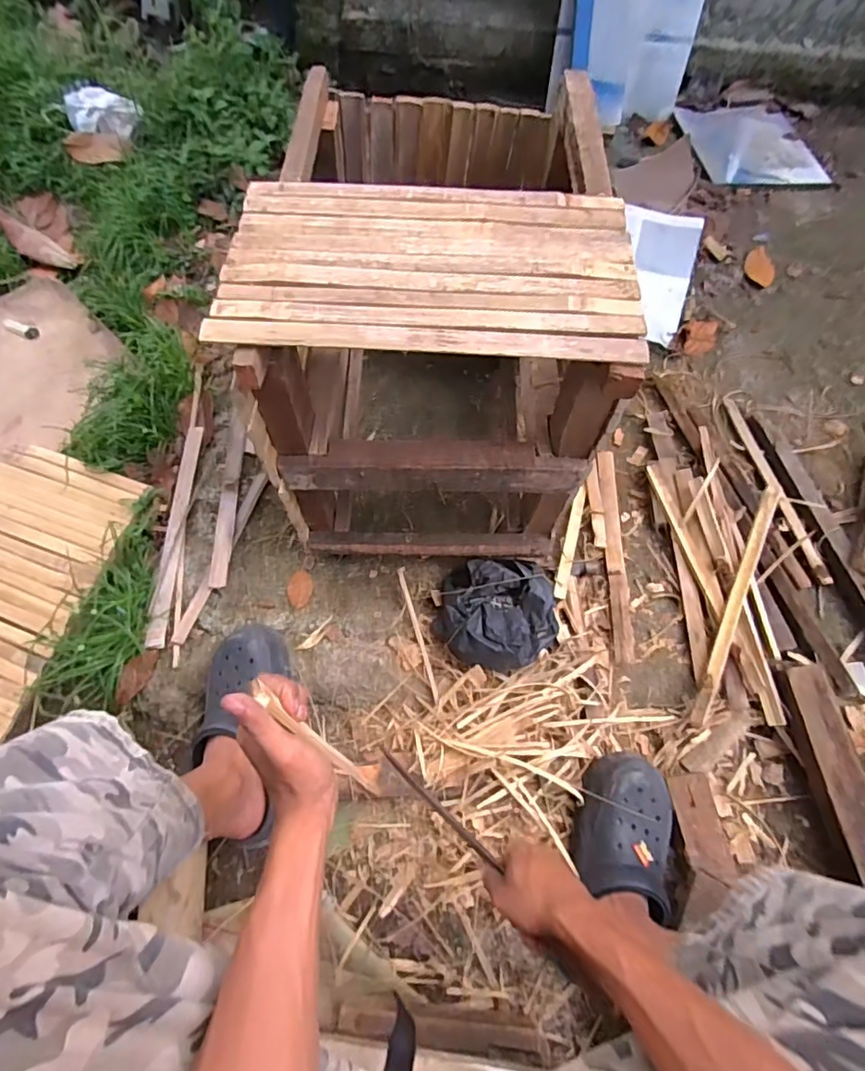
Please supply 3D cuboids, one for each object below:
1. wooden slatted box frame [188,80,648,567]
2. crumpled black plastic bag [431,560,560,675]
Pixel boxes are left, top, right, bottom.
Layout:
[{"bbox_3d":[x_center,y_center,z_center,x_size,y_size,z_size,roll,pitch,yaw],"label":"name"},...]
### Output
[{"bbox_3d":[-0.002,-0.291,0.728,0.374,0.389,0.515,2,65,-3],"label":"wooden slatted box frame"},{"bbox_3d":[0.098,0.117,0.802,0.175,0.066,0.160,4,65,-2],"label":"crumpled black plastic bag"}]

